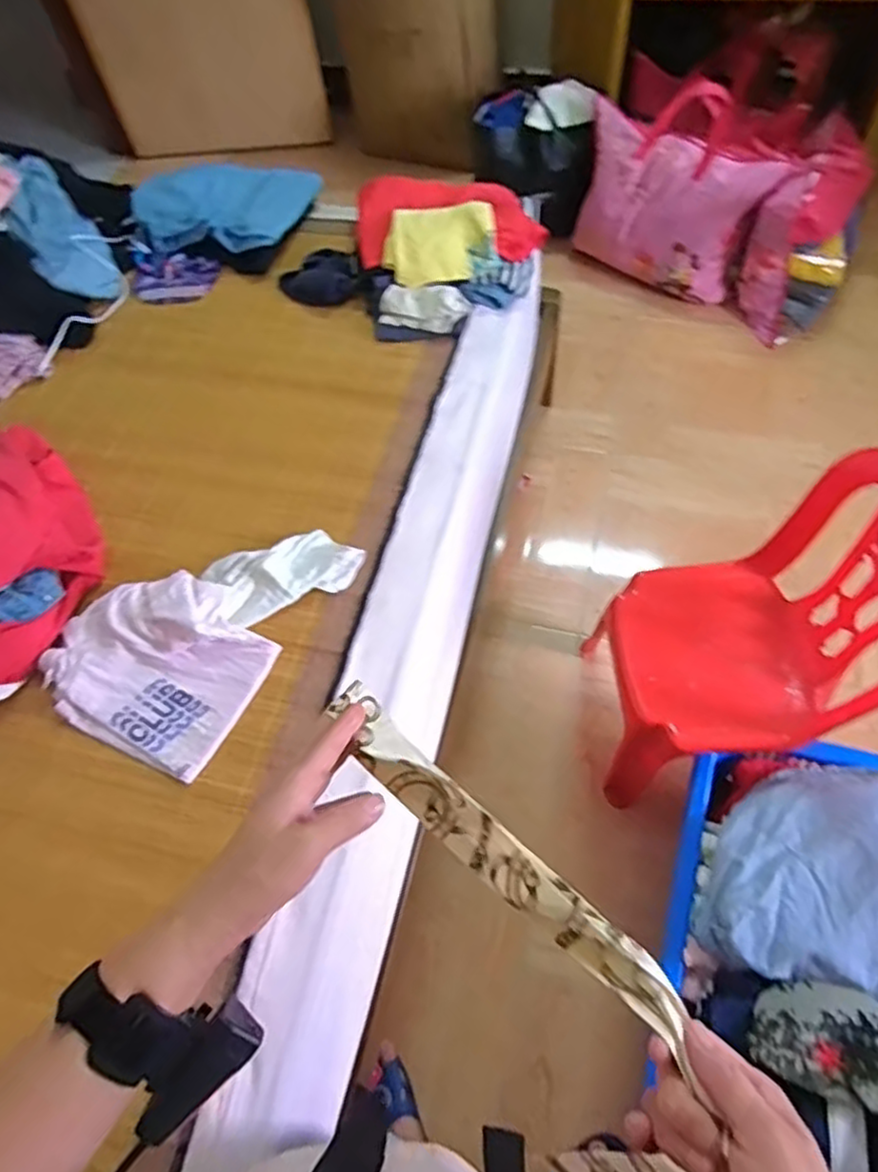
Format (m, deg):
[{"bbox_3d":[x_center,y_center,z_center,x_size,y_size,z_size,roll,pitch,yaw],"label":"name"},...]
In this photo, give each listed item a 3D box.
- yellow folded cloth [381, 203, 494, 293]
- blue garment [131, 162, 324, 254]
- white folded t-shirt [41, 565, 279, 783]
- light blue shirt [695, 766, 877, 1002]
[{"bbox_3d":[0.002,-0.598,1.222,0.193,0.073,0.135,-9,65,-6],"label":"yellow folded cloth"},{"bbox_3d":[-0.398,-0.742,1.348,0.350,0.093,0.260,-29,62,-10],"label":"blue garment"},{"bbox_3d":[-0.371,0.092,0.901,0.283,0.046,0.232,21,65,16],"label":"white folded t-shirt"},{"bbox_3d":[0.538,0.383,0.937,0.311,0.133,0.287,8,62,10],"label":"light blue shirt"}]

